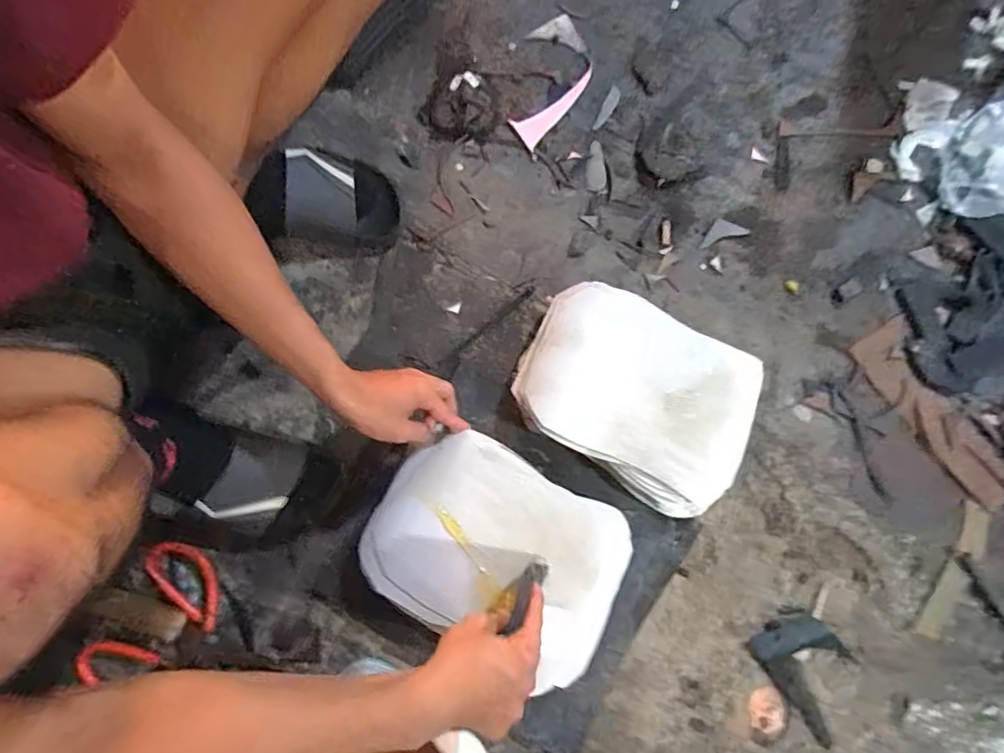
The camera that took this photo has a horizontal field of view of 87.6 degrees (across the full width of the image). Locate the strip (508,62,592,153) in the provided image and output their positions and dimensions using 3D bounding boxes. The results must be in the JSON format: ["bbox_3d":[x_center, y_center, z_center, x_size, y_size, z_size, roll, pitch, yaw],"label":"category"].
[{"bbox_3d":[0.082,-0.392,0.754,0.152,0.005,0.047,-41,86,-7],"label":"strip"}]

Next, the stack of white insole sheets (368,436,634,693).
[{"bbox_3d":[-0.002,0.188,0.561,0.267,0.044,0.192,29,81,5],"label":"stack of white insole sheets"}]

